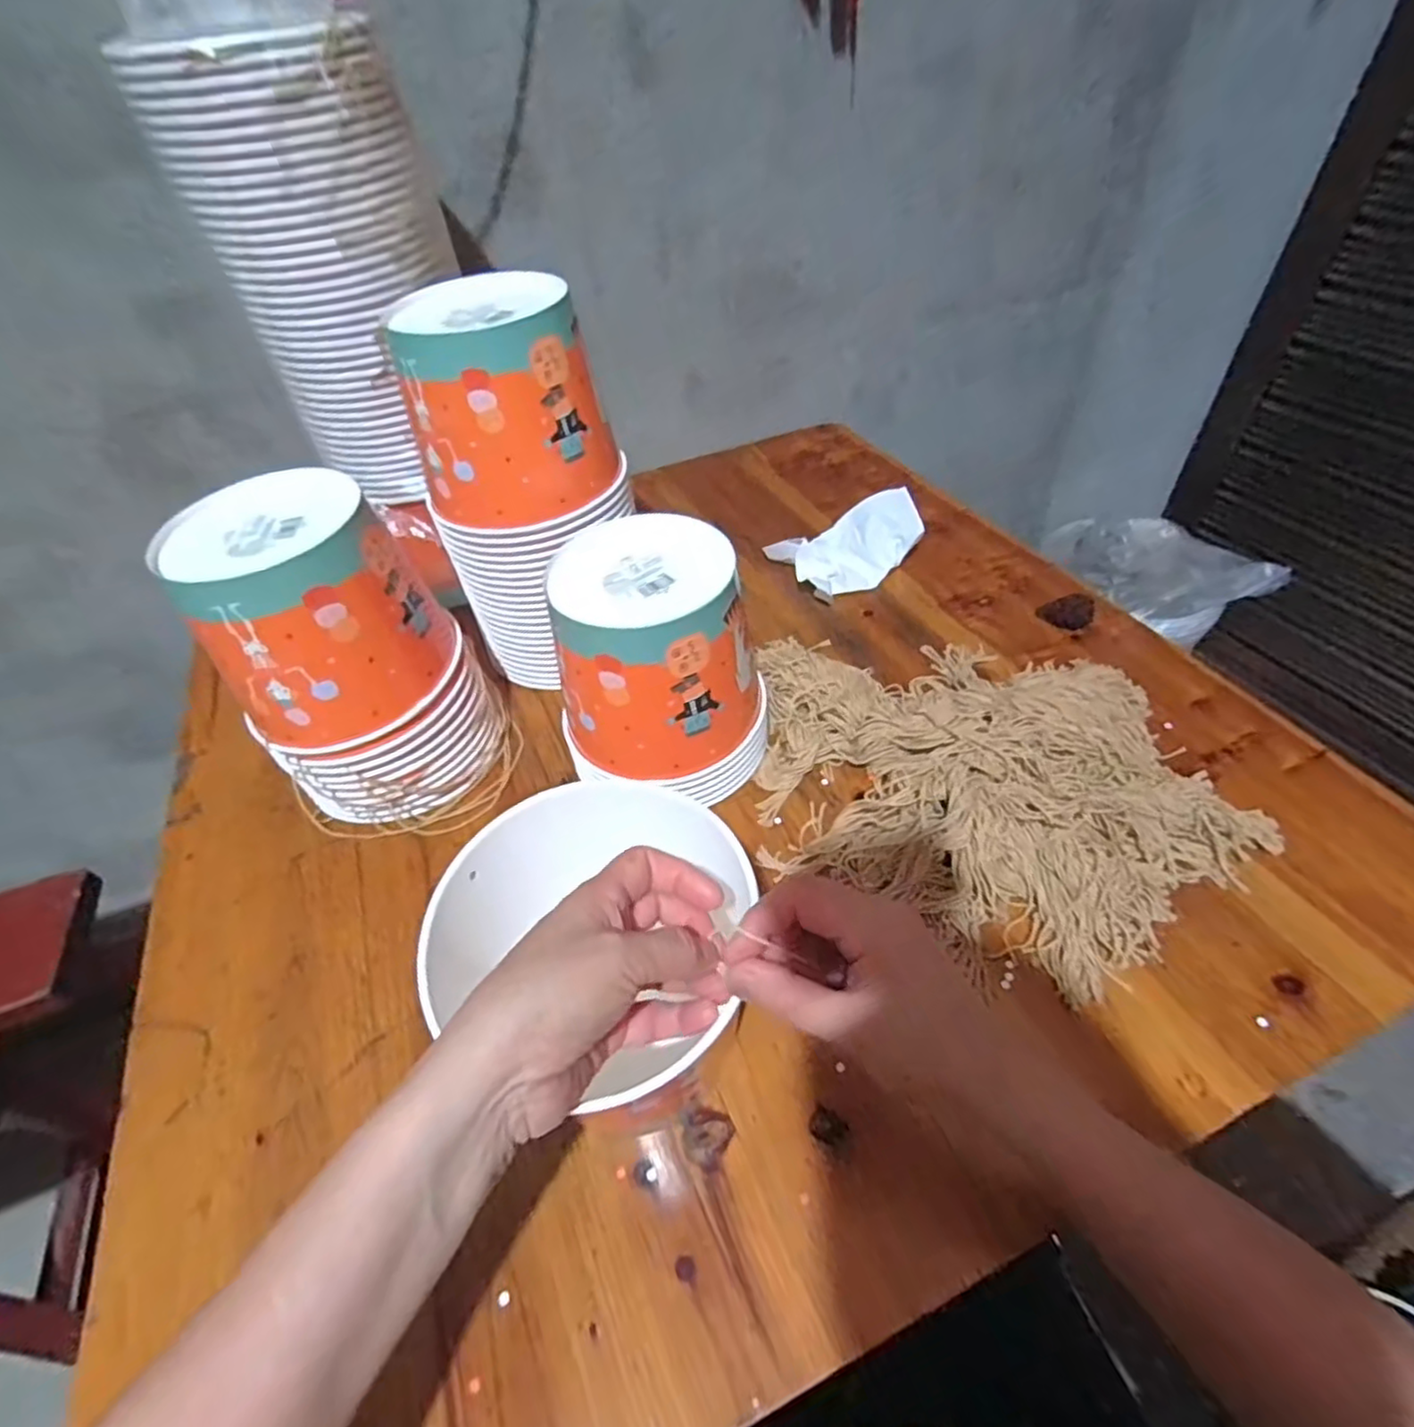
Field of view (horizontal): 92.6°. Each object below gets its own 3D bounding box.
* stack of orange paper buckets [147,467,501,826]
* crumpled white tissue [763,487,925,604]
[{"bbox_3d":[-0.267,-0.044,0.508,0.158,0.218,0.143,-26,50,-19],"label":"stack of orange paper buckets"},{"bbox_3d":[0.151,-0.179,0.715,0.145,0.059,0.096,-21,48,-14],"label":"crumpled white tissue"}]

